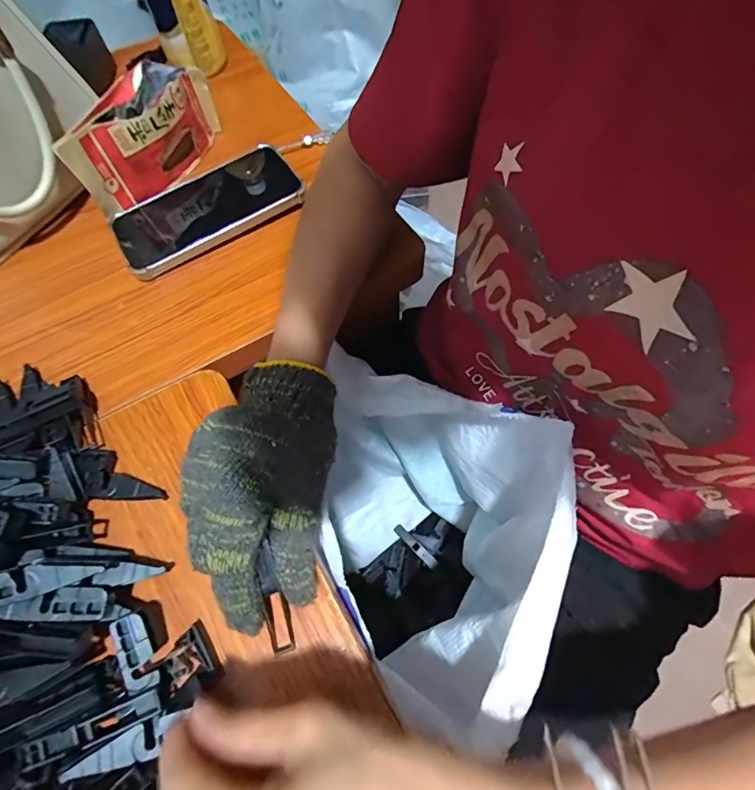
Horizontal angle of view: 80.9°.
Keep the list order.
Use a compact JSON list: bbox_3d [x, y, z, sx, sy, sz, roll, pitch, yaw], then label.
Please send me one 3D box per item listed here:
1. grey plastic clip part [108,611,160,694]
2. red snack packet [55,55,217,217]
[{"bbox_3d":[-0.128,0.135,0.232,0.016,0.005,0.037,-23,79,-10],"label":"grey plastic clip part"},{"bbox_3d":[-0.209,-0.236,0.411,0.042,0.087,0.152,16,64,9],"label":"red snack packet"}]

